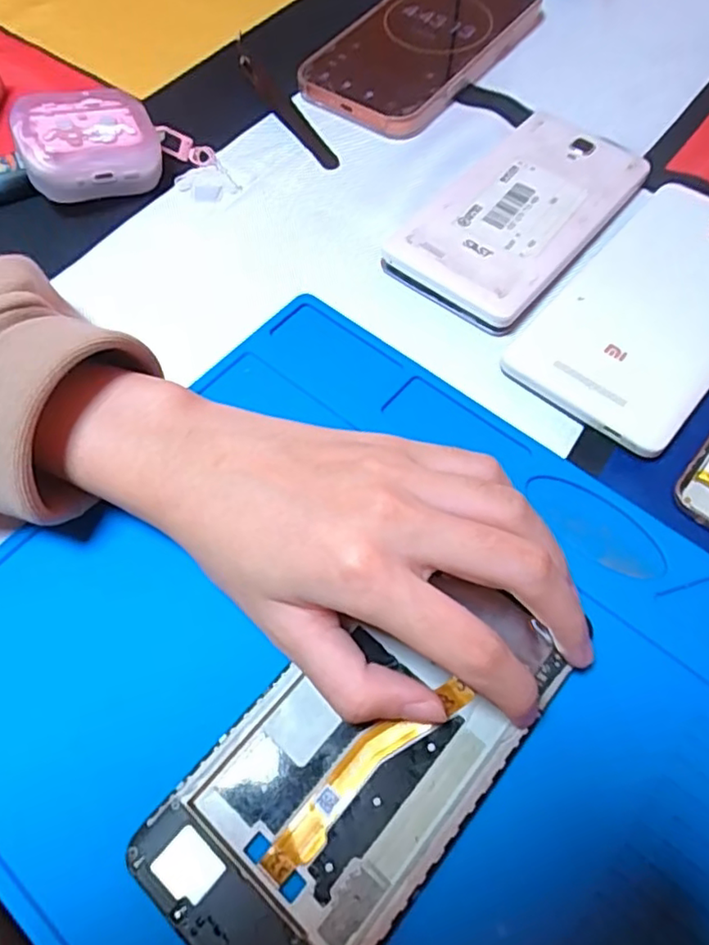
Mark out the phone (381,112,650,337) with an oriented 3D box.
[{"bbox_3d":[0.083,-0.129,0.305,0.072,0.013,0.142,35,67,17],"label":"phone"}]

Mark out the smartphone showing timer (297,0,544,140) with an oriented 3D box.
[{"bbox_3d":[0.043,-0.261,0.374,0.084,0.017,0.162,33,67,16],"label":"smartphone showing timer"}]

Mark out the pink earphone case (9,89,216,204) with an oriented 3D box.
[{"bbox_3d":[-0.123,-0.168,0.314,0.089,0.038,0.042,-22,65,-12],"label":"pink earphone case"}]

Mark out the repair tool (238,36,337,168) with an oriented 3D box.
[{"bbox_3d":[-0.041,-0.212,0.356,0.015,0.013,0.123,-27,66,-14],"label":"repair tool"}]

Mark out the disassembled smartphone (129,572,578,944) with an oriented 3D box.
[{"bbox_3d":[0.003,0.087,0.190,0.070,0.008,0.133,39,68,18],"label":"disassembled smartphone"}]

